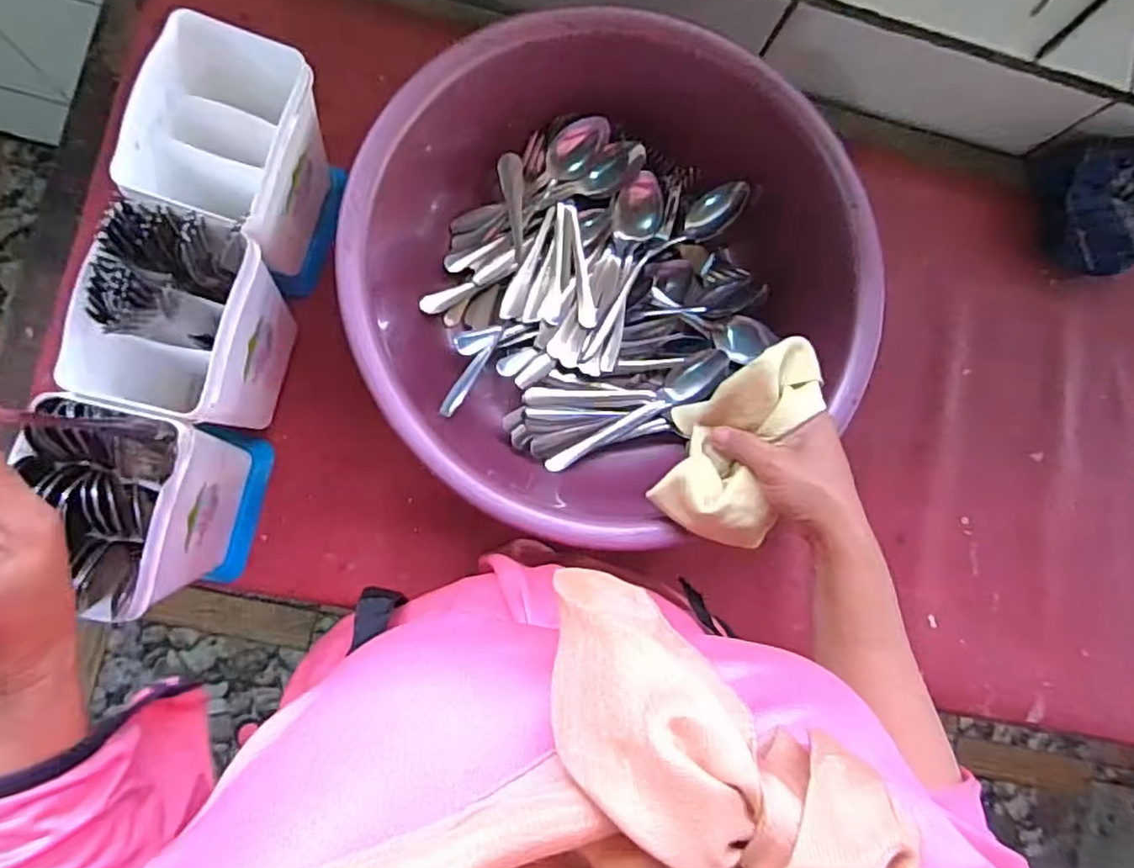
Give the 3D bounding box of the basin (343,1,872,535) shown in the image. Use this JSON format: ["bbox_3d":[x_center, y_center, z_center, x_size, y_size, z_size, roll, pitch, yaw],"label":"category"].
[{"bbox_3d":[0.029,-0.131,0.547,0.380,0.123,0.371,1,86,-8],"label":"basin"}]

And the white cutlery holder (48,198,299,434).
[{"bbox_3d":[-0.259,-0.072,0.479,0.087,0.155,0.120,14,84,-6],"label":"white cutlery holder"}]

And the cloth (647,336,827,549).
[{"bbox_3d":[0.121,0.001,0.454,0.082,0.043,0.143,27,96,-5],"label":"cloth"}]

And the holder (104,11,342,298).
[{"bbox_3d":[-0.236,-0.193,0.496,0.091,0.149,0.121,17,84,-6],"label":"holder"}]

